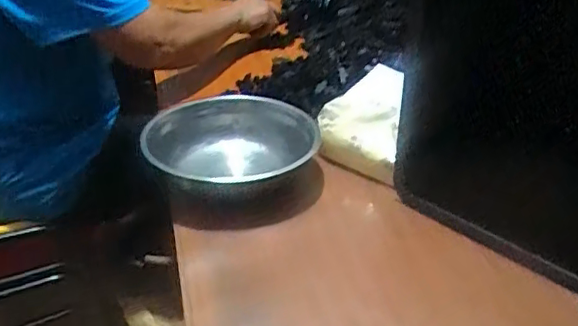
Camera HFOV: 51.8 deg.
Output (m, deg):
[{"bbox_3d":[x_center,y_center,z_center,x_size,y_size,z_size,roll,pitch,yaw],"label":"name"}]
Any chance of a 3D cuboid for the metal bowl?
[{"bbox_3d":[-0.069,-0.018,0.733,0.199,0.067,0.192,0,31,0],"label":"metal bowl"}]

